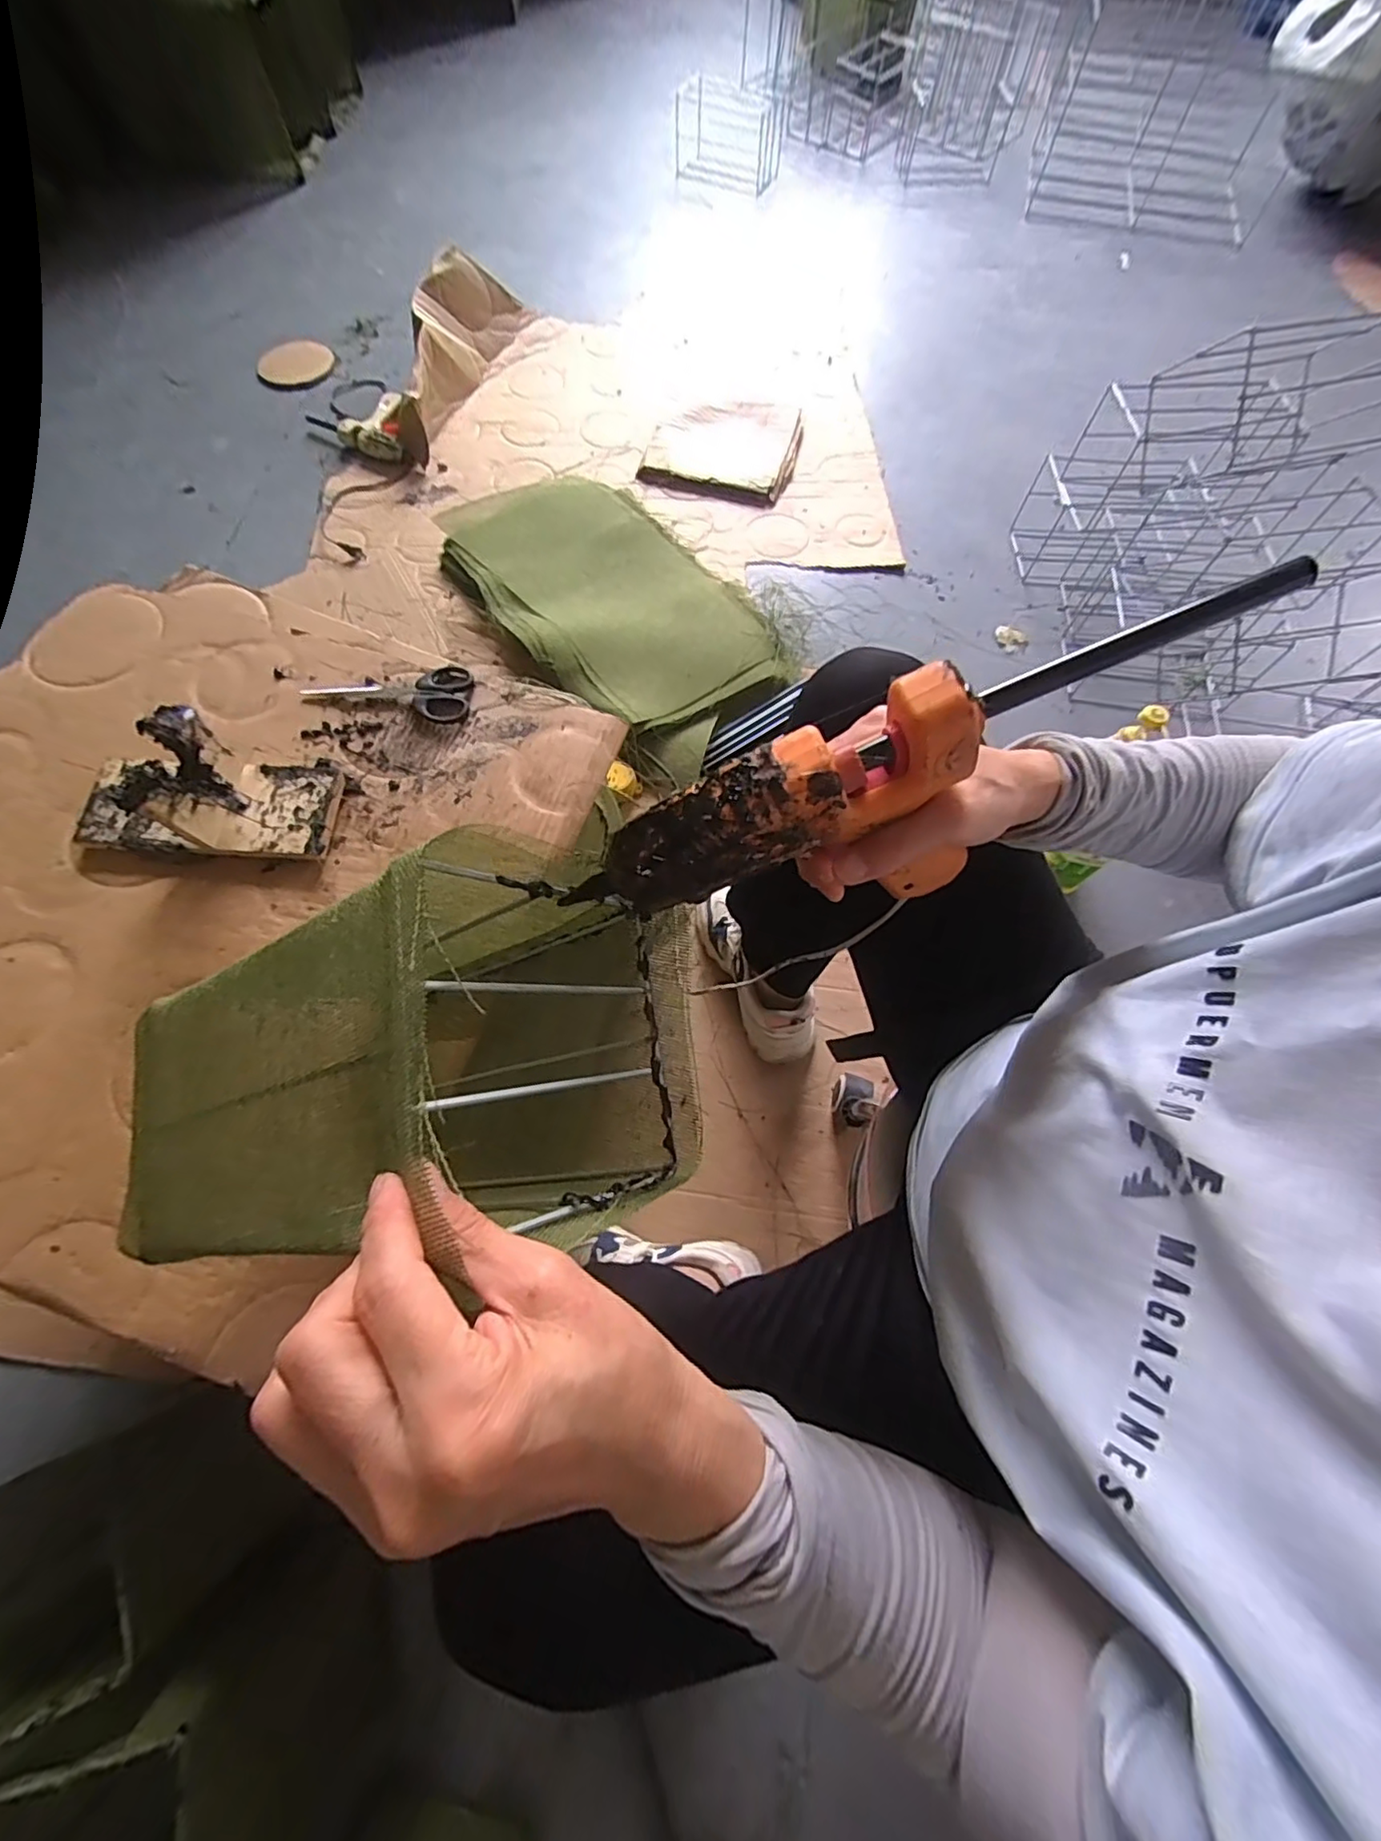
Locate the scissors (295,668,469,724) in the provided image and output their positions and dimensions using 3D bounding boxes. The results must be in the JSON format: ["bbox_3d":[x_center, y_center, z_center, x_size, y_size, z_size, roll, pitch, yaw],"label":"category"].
[{"bbox_3d":[-0.282,-0.217,0.572,0.152,0.007,0.060,6,69,1],"label":"scissors"}]

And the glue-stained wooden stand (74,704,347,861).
[{"bbox_3d":[-0.403,-0.109,0.482,0.201,0.095,0.095,0,69,-1],"label":"glue-stained wooden stand"}]

